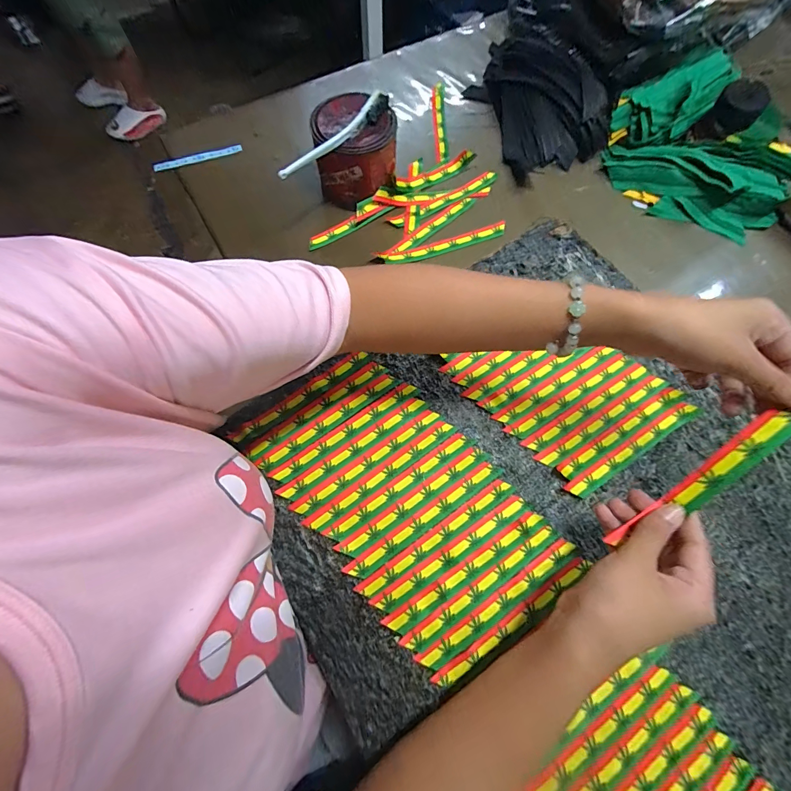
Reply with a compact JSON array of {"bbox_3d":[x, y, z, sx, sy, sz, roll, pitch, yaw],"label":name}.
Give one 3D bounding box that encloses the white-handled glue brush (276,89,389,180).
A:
[{"bbox_3d":[-0.066,-0.301,0.402,0.018,0.018,0.167,40,75,12],"label":"white-handled glue brush"}]

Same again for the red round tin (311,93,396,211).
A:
[{"bbox_3d":[-0.051,-0.313,0.456,0.098,0.092,0.092,-5,72,-3],"label":"red round tin"}]

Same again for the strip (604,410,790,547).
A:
[{"bbox_3d":[0.232,0.054,0.250,0.161,0.007,0.021,-49,46,16],"label":"strip"}]

